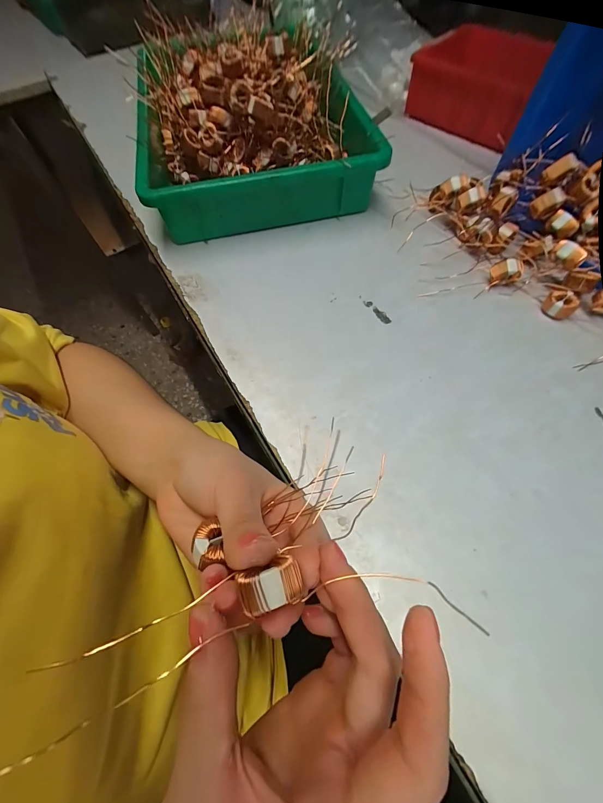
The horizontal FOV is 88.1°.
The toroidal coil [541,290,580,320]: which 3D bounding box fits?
[{"bbox_3d":[0.226,-0.084,0.272,0.021,0.018,0.023,-1,63,3],"label":"toroidal coil"}]

